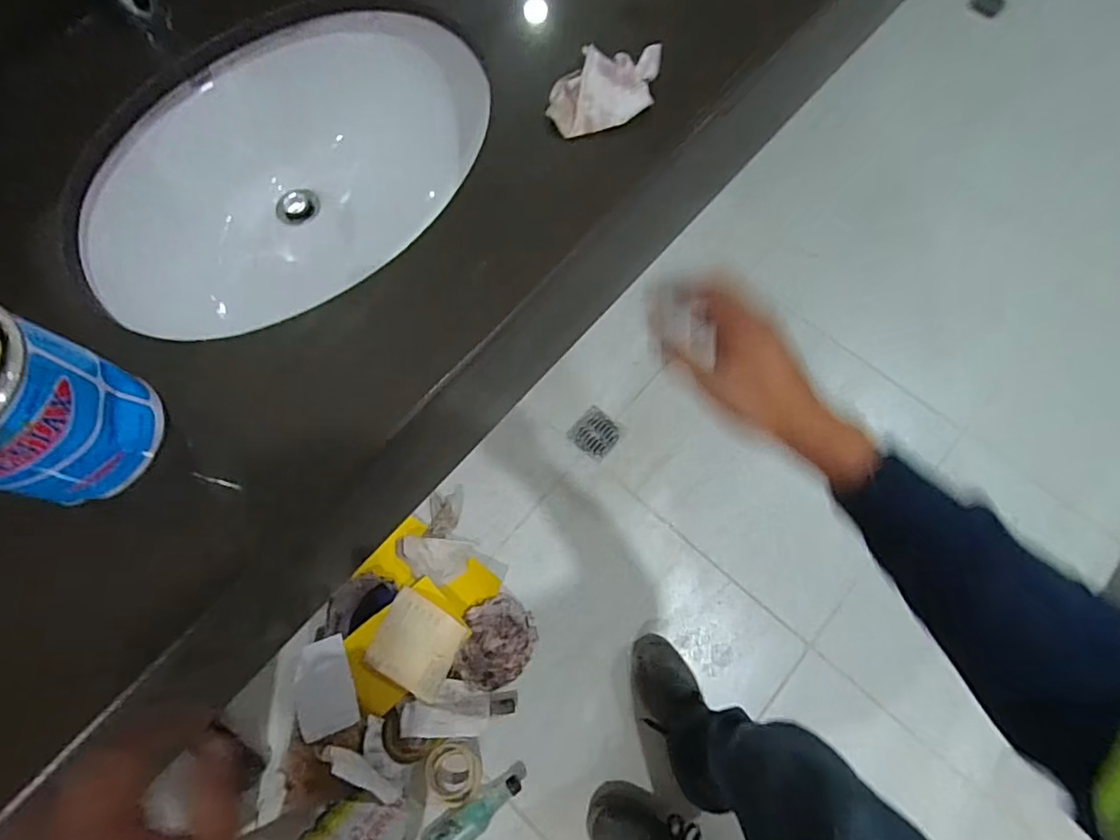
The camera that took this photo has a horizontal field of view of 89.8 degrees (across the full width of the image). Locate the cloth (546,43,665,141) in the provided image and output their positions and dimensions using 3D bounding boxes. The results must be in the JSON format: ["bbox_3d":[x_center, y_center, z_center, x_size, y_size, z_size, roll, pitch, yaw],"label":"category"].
[{"bbox_3d":[0.041,-0.311,0.529,0.097,0.030,0.086,6,72,2],"label":"cloth"}]

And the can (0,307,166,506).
[{"bbox_3d":[-0.366,-0.007,0.381,0.099,0.130,0.107,7,72,3],"label":"can"}]

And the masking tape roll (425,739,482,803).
[{"bbox_3d":[-0.200,0.668,1.068,0.104,0.018,0.102,0,72,1],"label":"masking tape roll"}]

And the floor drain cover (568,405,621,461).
[{"bbox_3d":[0.084,0.028,1.303,0.098,0.009,0.099,38,73,1],"label":"floor drain cover"}]

